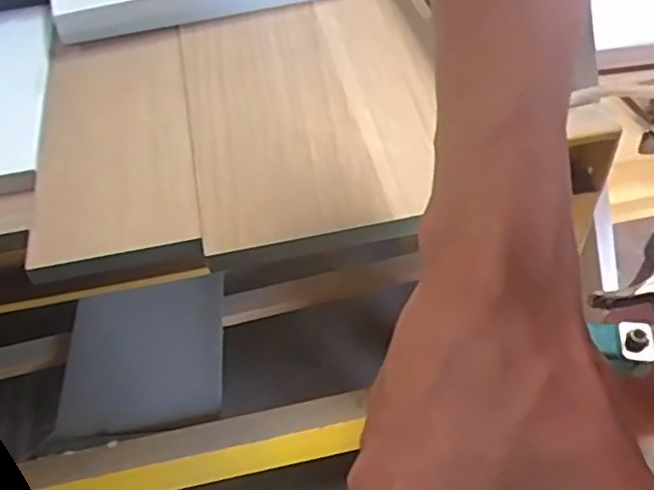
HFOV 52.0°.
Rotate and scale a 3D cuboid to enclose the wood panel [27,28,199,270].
[{"bbox_3d":[-0.156,-0.086,0.491,0.105,0.015,0.209,-7,54,-8],"label":"wood panel"}]

